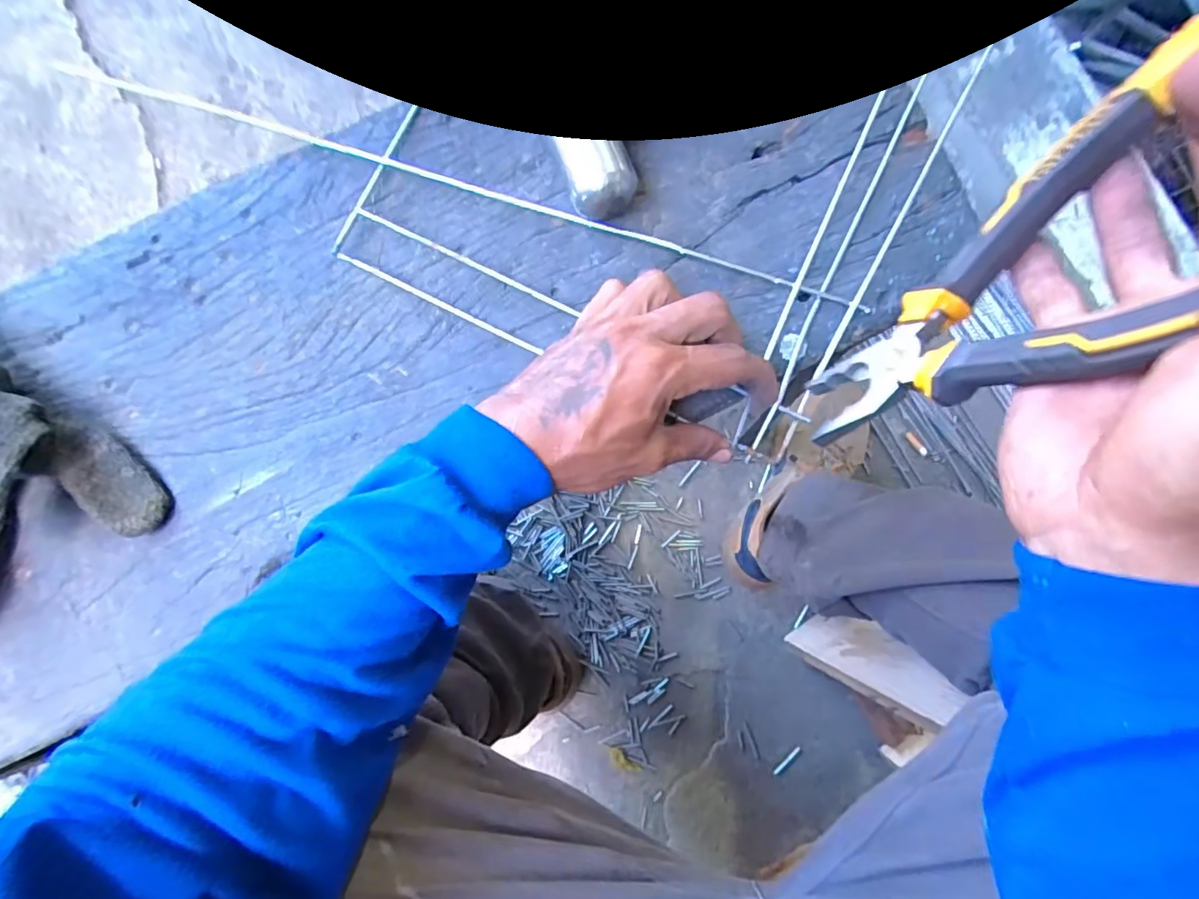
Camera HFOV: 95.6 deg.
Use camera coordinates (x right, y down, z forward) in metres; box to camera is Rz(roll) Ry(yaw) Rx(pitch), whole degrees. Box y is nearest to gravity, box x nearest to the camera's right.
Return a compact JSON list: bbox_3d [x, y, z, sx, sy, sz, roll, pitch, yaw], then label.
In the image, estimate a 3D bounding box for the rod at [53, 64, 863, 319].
[{"bbox_3d":[-0.078,-0.153,0.311,0.477,0.009,0.009,17,88,-1],"label":"rod"}]

